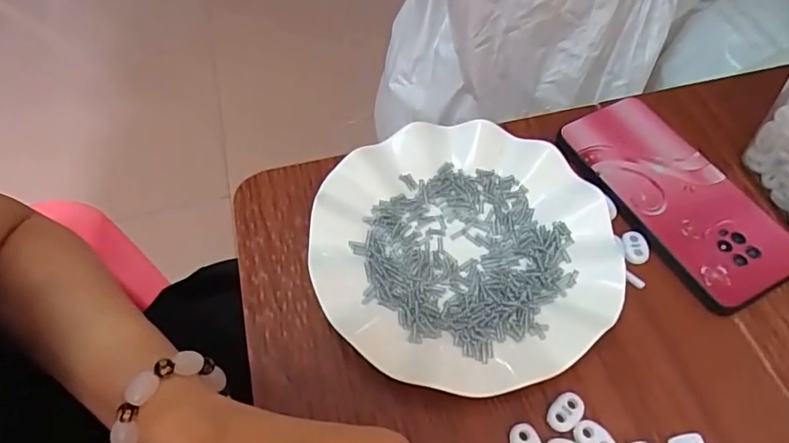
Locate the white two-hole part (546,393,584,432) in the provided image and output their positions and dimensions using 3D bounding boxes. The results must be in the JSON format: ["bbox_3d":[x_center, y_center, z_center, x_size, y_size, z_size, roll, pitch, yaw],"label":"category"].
[{"bbox_3d":[0.093,0.104,0.284,0.023,0.004,0.015,-39,65,-21],"label":"white two-hole part"}]

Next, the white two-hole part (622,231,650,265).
[{"bbox_3d":[0.157,0.017,0.339,0.017,0.005,0.021,5,58,5],"label":"white two-hole part"}]

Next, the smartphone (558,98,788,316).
[{"bbox_3d":[0.187,-0.021,0.354,0.083,0.007,0.164,-25,60,-14],"label":"smartphone"}]

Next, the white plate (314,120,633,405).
[{"bbox_3d":[0.042,0.014,0.327,0.180,0.025,0.180,-1,58,1],"label":"white plate"}]

